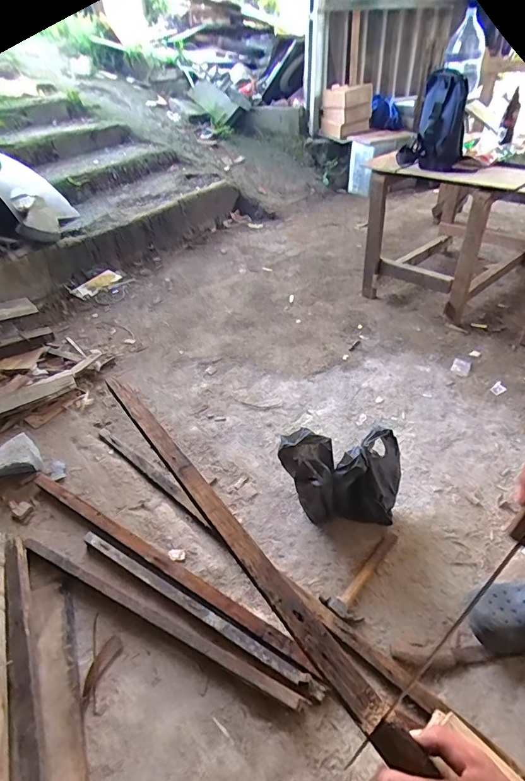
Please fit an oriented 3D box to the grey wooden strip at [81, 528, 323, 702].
[{"bbox_3d":[-0.153,0.439,0.865,0.598,0.030,0.036,21,45,22],"label":"grey wooden strip"}]

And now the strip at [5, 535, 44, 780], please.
[{"bbox_3d":[-0.396,0.557,0.713,0.046,0.039,0.735,-18,42,-21],"label":"strip"}]

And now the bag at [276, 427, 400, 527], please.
[{"bbox_3d":[0.196,0.212,1.024,0.286,0.227,0.125,-5,40,-1],"label":"bag"}]

